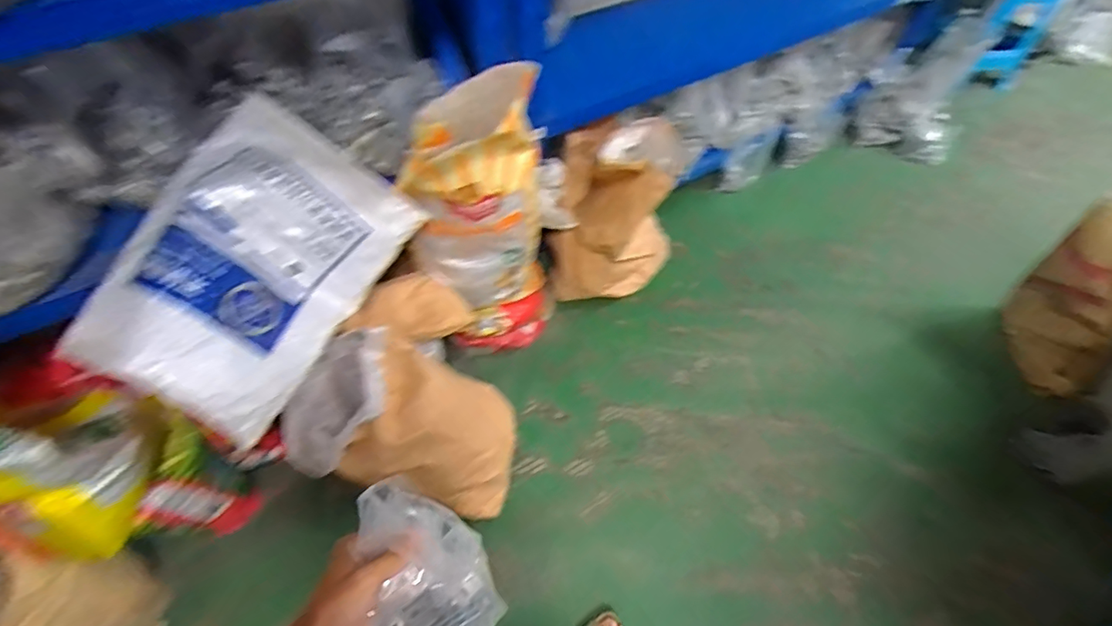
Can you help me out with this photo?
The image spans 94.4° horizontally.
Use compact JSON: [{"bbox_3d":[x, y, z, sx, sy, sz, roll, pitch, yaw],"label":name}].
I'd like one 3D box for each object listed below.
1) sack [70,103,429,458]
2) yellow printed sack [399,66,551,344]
[{"bbox_3d":[-0.569,-0.100,0.975,0.398,0.122,0.568,35,65,-15],"label":"sack"},{"bbox_3d":[-0.175,-0.182,1.275,0.324,0.803,0.175,-26,53,-19],"label":"yellow printed sack"}]

